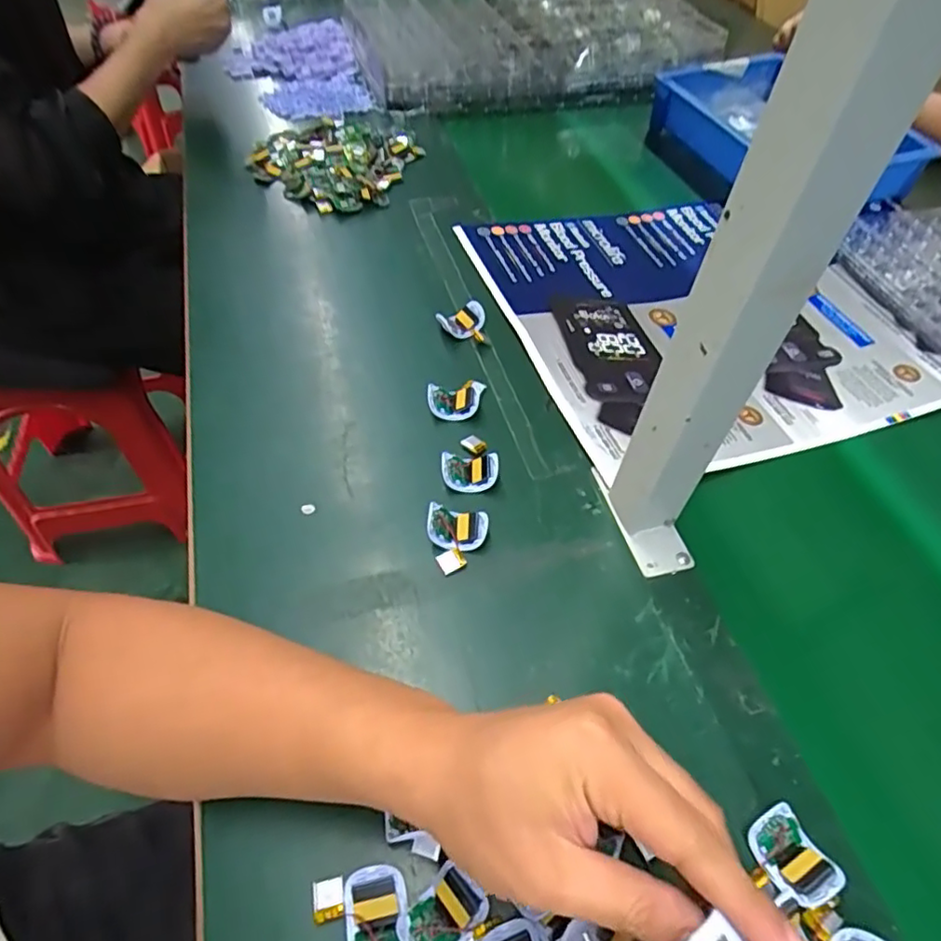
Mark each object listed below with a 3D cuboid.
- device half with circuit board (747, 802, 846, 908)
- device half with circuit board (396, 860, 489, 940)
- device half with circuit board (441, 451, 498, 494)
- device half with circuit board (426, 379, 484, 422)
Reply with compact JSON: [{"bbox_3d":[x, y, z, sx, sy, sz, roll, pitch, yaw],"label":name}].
[{"bbox_3d":[0.167,0.201,0.318,0.030,0.018,0.042,-27,58,-21],"label":"device half with circuit board"},{"bbox_3d":[-0.014,0.216,0.295,0.041,0.011,0.029,-37,62,-26],"label":"device half with circuit board"},{"bbox_3d":[-0.001,0.000,0.465,0.042,0.020,0.029,0,53,-2],"label":"device half with circuit board"},{"bbox_3d":[-0.012,-0.061,0.511,0.049,0.020,0.036,-5,53,-5],"label":"device half with circuit board"}]

